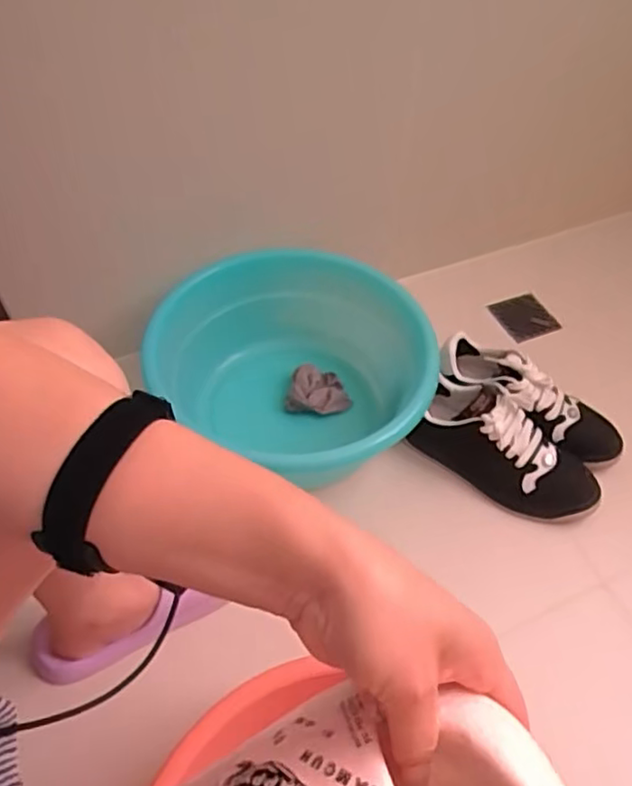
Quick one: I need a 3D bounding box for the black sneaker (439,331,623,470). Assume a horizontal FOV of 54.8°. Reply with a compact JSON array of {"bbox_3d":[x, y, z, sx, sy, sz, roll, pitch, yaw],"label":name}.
[{"bbox_3d":[0.295,0.019,0.853,0.263,0.117,0.097,25,53,17],"label":"black sneaker"}]

